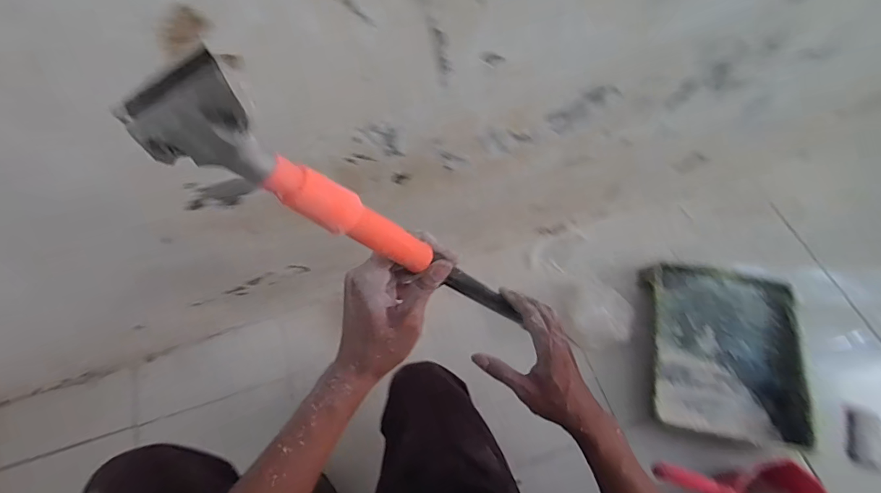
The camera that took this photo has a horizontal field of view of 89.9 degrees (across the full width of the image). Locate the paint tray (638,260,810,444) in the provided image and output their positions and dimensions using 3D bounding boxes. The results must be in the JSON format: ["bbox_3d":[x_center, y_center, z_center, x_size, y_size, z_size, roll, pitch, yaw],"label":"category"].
[{"bbox_3d":[0.566,0.209,0.887,0.285,0.060,0.341,7,63,4],"label":"paint tray"}]

